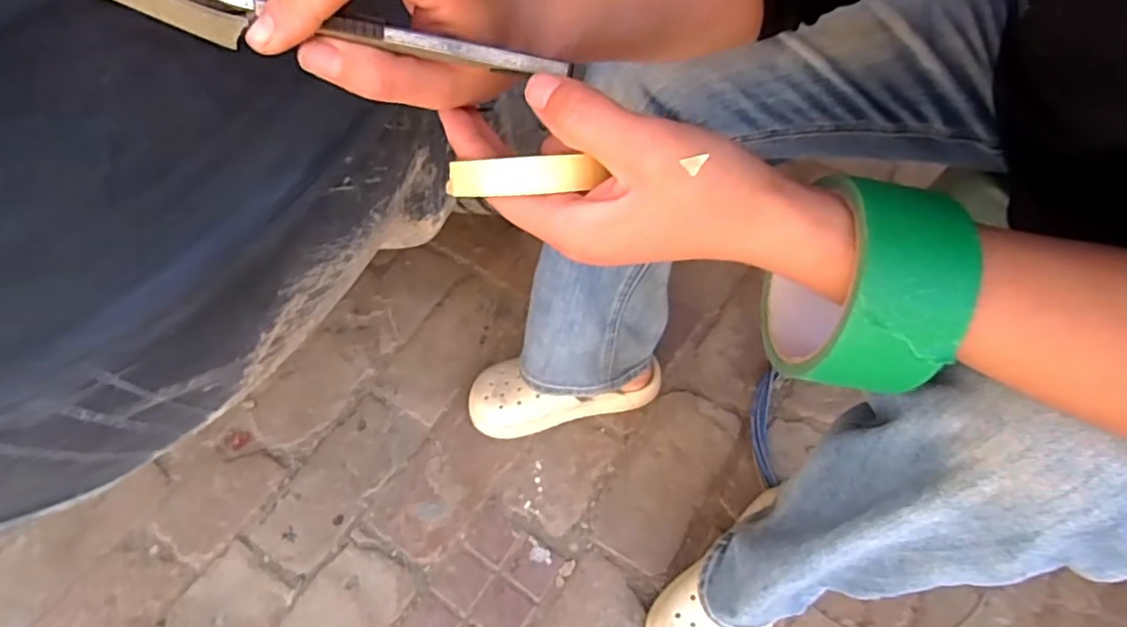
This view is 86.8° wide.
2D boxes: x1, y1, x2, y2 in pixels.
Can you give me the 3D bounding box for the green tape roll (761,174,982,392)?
[{"bbox_3d":[0.126,-0.006,0.253,0.058,0.085,0.073,8,62,7],"label":"green tape roll"}]

